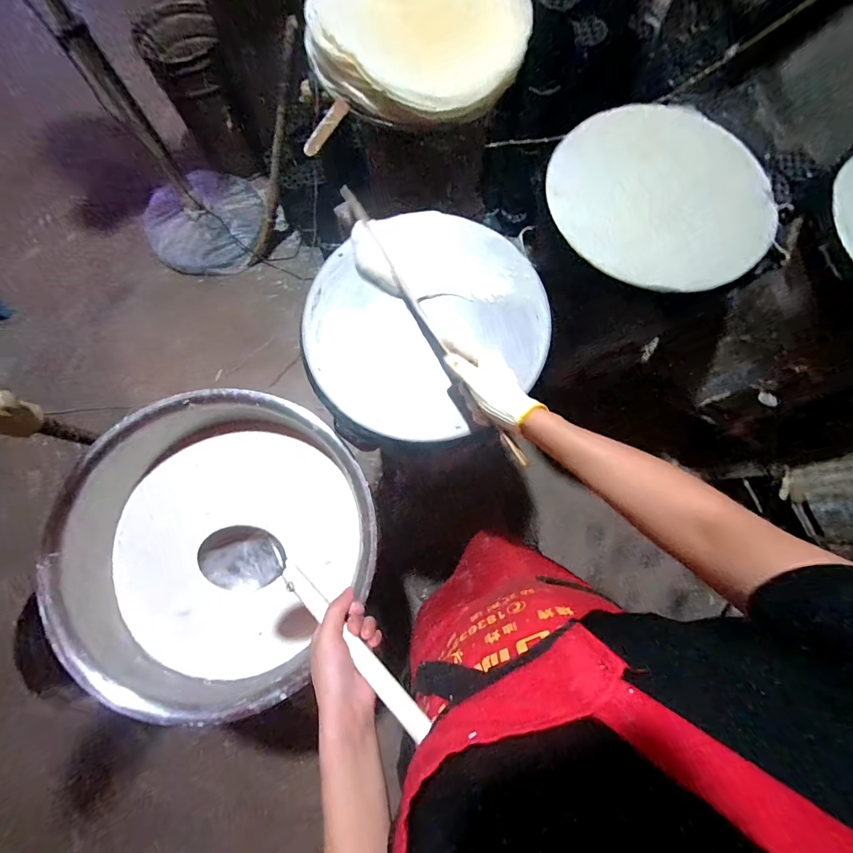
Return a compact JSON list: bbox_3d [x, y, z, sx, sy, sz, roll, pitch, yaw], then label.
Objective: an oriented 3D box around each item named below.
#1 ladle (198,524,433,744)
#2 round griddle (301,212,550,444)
[{"bbox_3d":[-0.124,0.208,0.412,0.305,0.058,0.077,26,77,26],"label":"ladle"},{"bbox_3d":[-0.005,-0.168,0.591,0.362,0.044,0.340,0,77,0],"label":"round griddle"}]

